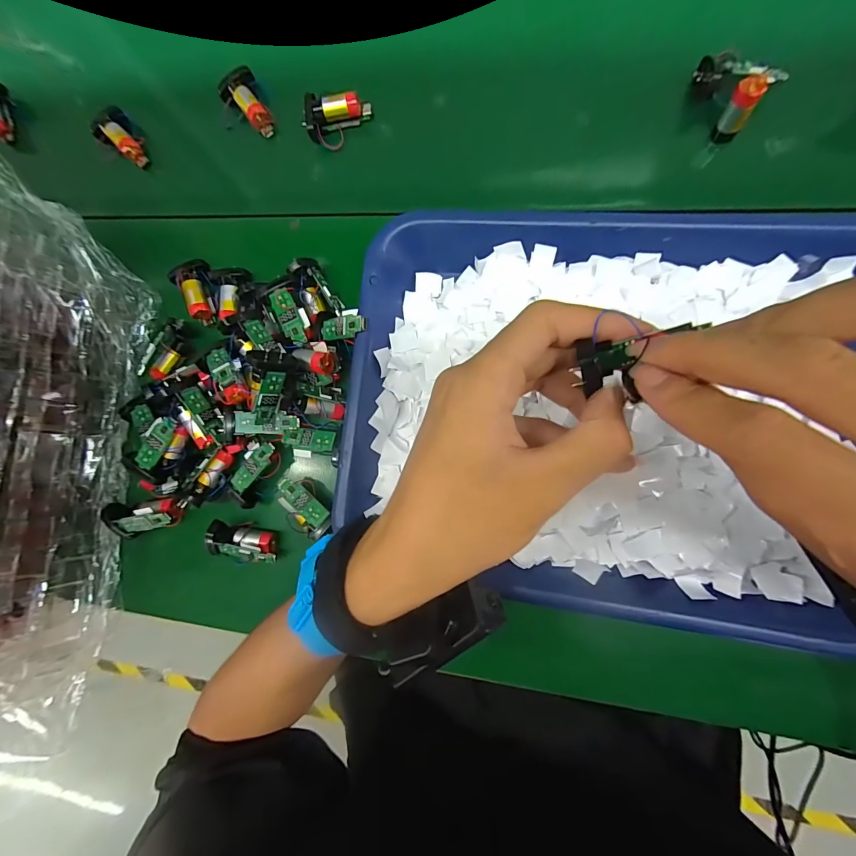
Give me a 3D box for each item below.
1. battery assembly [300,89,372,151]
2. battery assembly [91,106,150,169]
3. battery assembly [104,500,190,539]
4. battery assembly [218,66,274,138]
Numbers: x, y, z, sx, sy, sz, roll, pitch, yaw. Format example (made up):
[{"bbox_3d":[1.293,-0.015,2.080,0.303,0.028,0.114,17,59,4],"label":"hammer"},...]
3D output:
[{"bbox_3d":[-0.073,-0.247,0.315,0.050,0.019,0.036,4,89,9],"label":"battery assembly"},{"bbox_3d":[-0.271,-0.260,0.352,0.047,0.025,0.032,42,95,8],"label":"battery assembly"},{"bbox_3d":[-0.223,0.071,0.309,0.060,0.023,0.027,-9,87,9],"label":"battery assembly"},{"bbox_3d":[-0.151,-0.274,0.328,0.032,0.020,0.049,-34,84,7],"label":"battery assembly"}]

